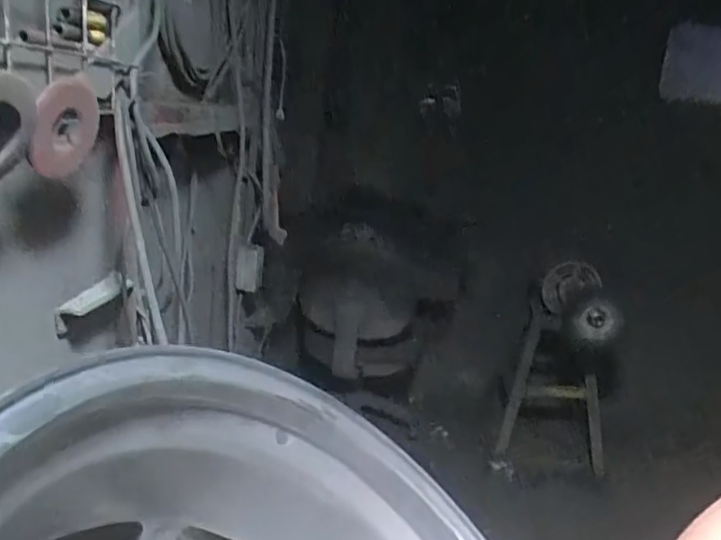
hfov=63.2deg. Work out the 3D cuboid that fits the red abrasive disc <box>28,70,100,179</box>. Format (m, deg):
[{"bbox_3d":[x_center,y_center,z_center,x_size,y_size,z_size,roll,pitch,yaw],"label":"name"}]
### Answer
[{"bbox_3d":[-0.288,-0.136,0.567,0.015,0.092,0.100,22,39,3],"label":"red abrasive disc"}]

